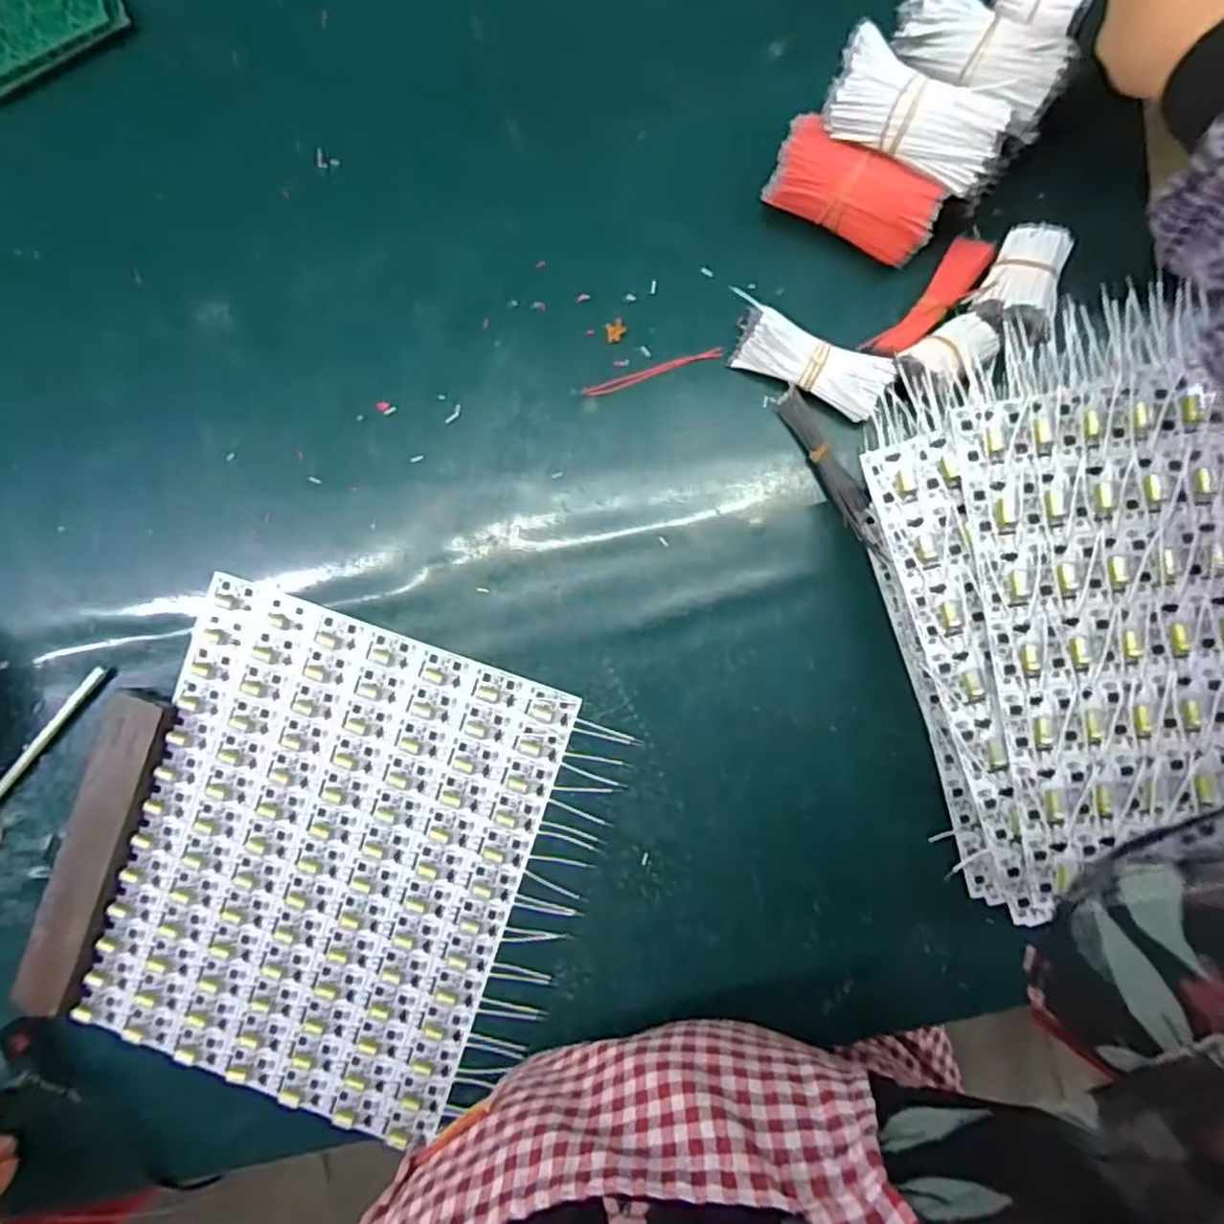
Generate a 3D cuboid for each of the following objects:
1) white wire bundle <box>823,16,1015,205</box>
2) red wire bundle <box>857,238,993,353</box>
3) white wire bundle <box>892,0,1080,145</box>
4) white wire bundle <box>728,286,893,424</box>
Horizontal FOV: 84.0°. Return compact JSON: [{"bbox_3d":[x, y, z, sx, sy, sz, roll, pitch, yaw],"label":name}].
[{"bbox_3d":[0.160,-0.253,0.352,0.098,0.035,0.045,25,91,3],"label":"white wire bundle"},{"bbox_3d":[0.187,-0.183,0.397,0.025,0.010,0.087,43,92,3],"label":"red wire bundle"},{"bbox_3d":[0.195,-0.294,0.360,0.092,0.022,0.041,34,92,3],"label":"white wire bundle"},{"bbox_3d":[0.114,-0.145,0.394,0.092,0.029,0.034,24,91,3],"label":"white wire bundle"}]

